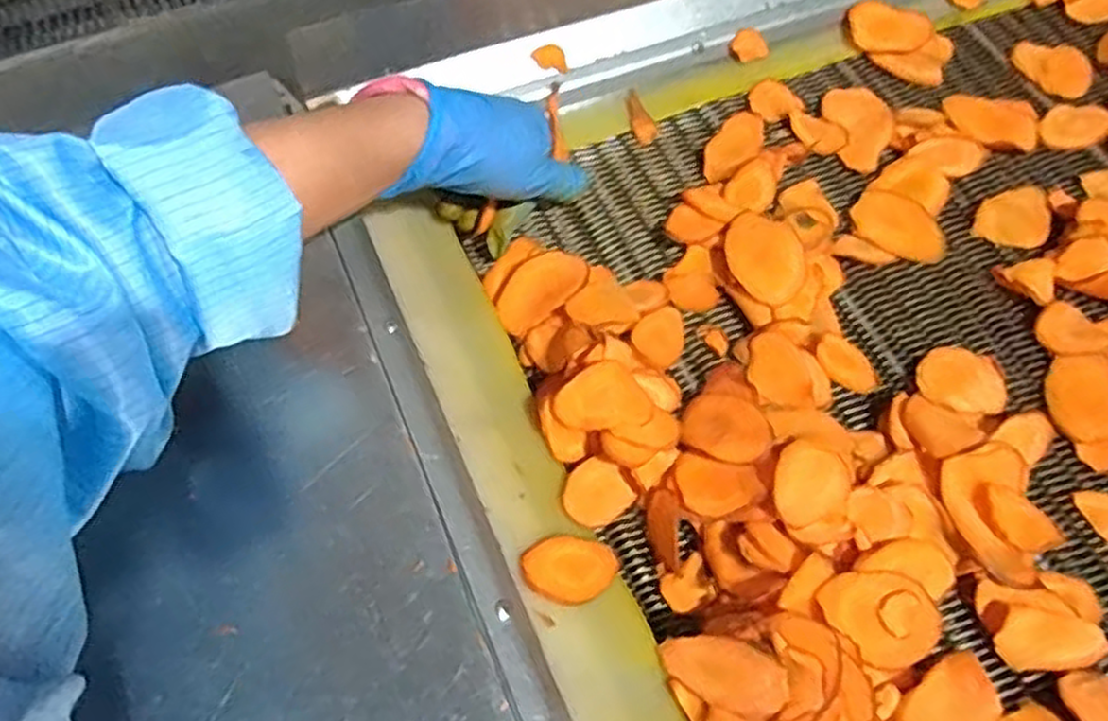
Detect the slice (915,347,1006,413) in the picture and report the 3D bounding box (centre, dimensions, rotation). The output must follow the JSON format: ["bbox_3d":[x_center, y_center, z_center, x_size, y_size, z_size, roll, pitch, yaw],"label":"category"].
[{"bbox_3d":[0.237,0.012,0.439,0.054,0.013,0.043,-3,64,-2],"label":"slice"}]

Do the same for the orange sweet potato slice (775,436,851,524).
[{"bbox_3d":[0.130,0.062,0.382,0.044,0.008,0.036,-40,85,-22],"label":"orange sweet potato slice"}]

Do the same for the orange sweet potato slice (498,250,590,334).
[{"bbox_3d":[-0.008,-0.045,0.468,0.041,0.009,0.066,40,70,17],"label":"orange sweet potato slice"}]

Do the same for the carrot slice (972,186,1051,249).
[{"bbox_3d":[0.301,-0.096,0.493,0.046,0.004,0.046,14,64,6],"label":"carrot slice"}]

